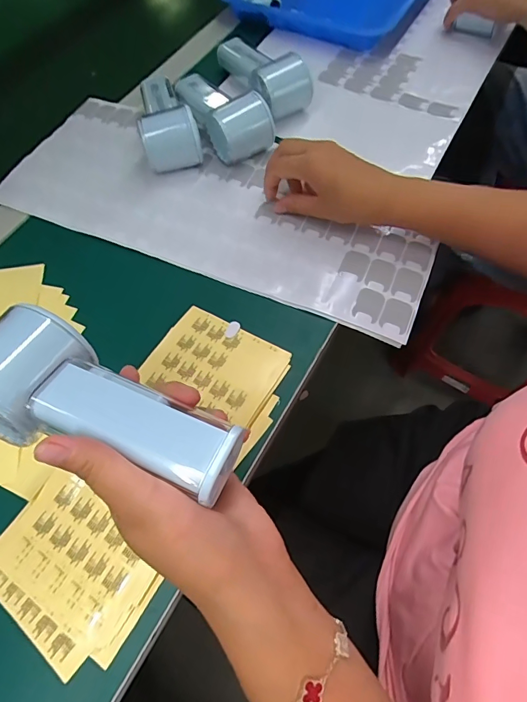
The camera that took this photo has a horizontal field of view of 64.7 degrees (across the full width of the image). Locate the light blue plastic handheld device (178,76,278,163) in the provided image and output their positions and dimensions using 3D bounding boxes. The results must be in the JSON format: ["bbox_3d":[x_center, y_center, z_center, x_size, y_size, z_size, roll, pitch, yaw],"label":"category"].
[{"bbox_3d":[-0.055,-0.282,0.474,0.057,0.063,0.146,-32,66,-13],"label":"light blue plastic handheld device"}]

